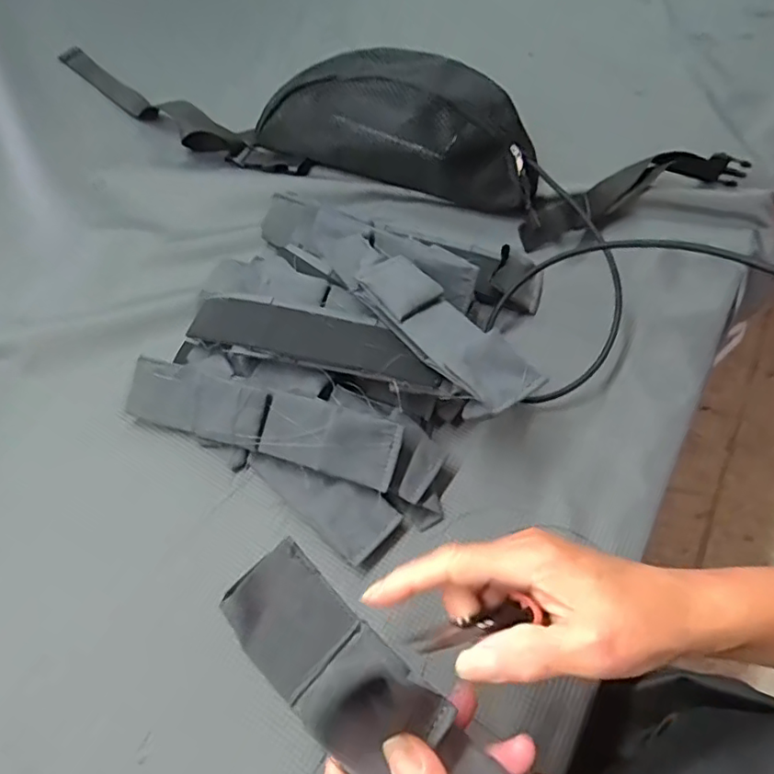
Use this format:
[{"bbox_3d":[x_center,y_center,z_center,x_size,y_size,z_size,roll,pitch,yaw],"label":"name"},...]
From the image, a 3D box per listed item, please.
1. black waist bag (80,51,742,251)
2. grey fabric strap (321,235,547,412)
[{"bbox_3d":[-0.012,-0.266,0.564,0.729,0.079,0.166,15,59,5],"label":"black waist bag"},{"bbox_3d":[0.022,-0.056,0.408,0.049,0.034,0.201,-32,66,-21],"label":"grey fabric strap"}]

